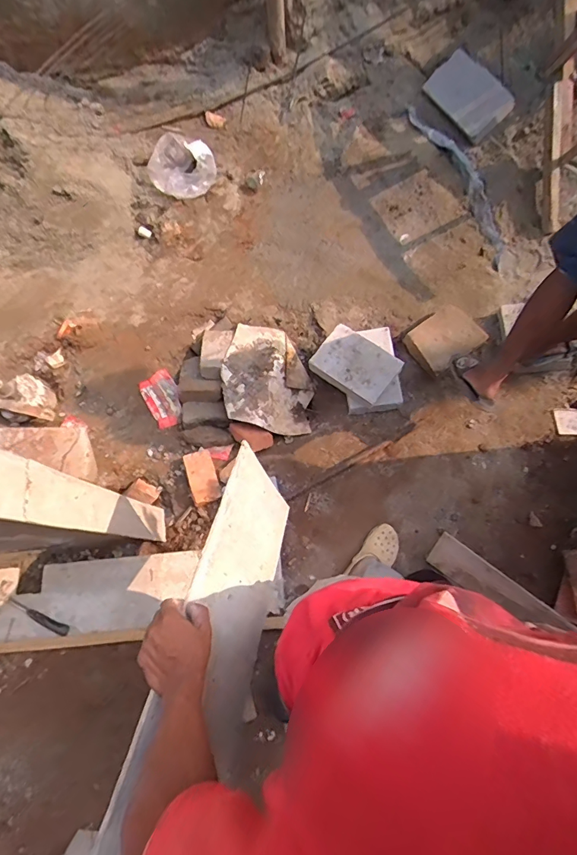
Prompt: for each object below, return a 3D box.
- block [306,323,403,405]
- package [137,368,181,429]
[{"bbox_3d":[0.249,-0.233,1.596,0.291,0.074,0.206,32,103,-4],"label":"block"},{"bbox_3d":[-0.499,-0.114,1.710,0.134,0.039,0.218,-30,74,-9],"label":"package"}]

